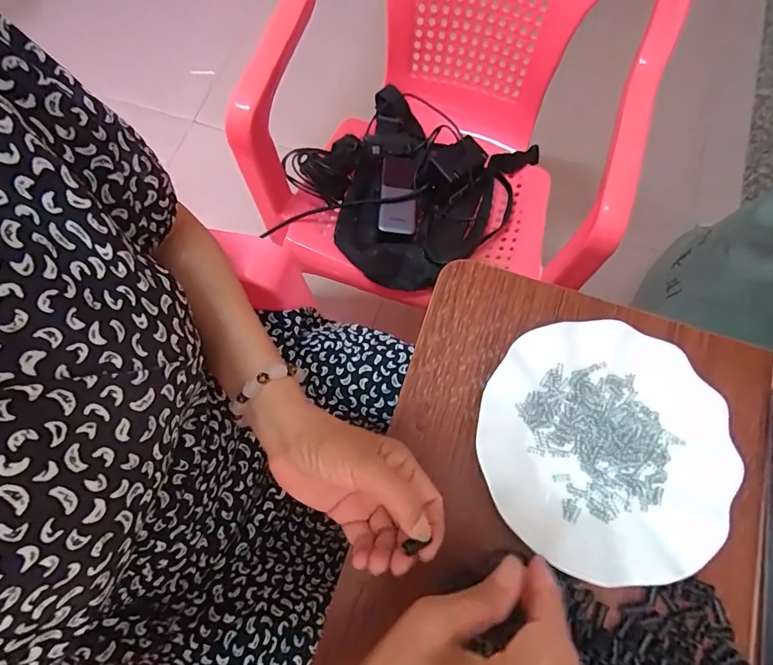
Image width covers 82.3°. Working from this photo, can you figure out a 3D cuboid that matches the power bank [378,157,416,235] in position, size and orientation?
[{"bbox_3d":[0.017,-0.202,0.634,0.050,0.008,0.127,3,72,2],"label":"power bank"}]

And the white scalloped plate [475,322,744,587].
[{"bbox_3d":[0.165,0.086,0.341,0.185,0.028,0.177,0,72,1],"label":"white scalloped plate"}]

